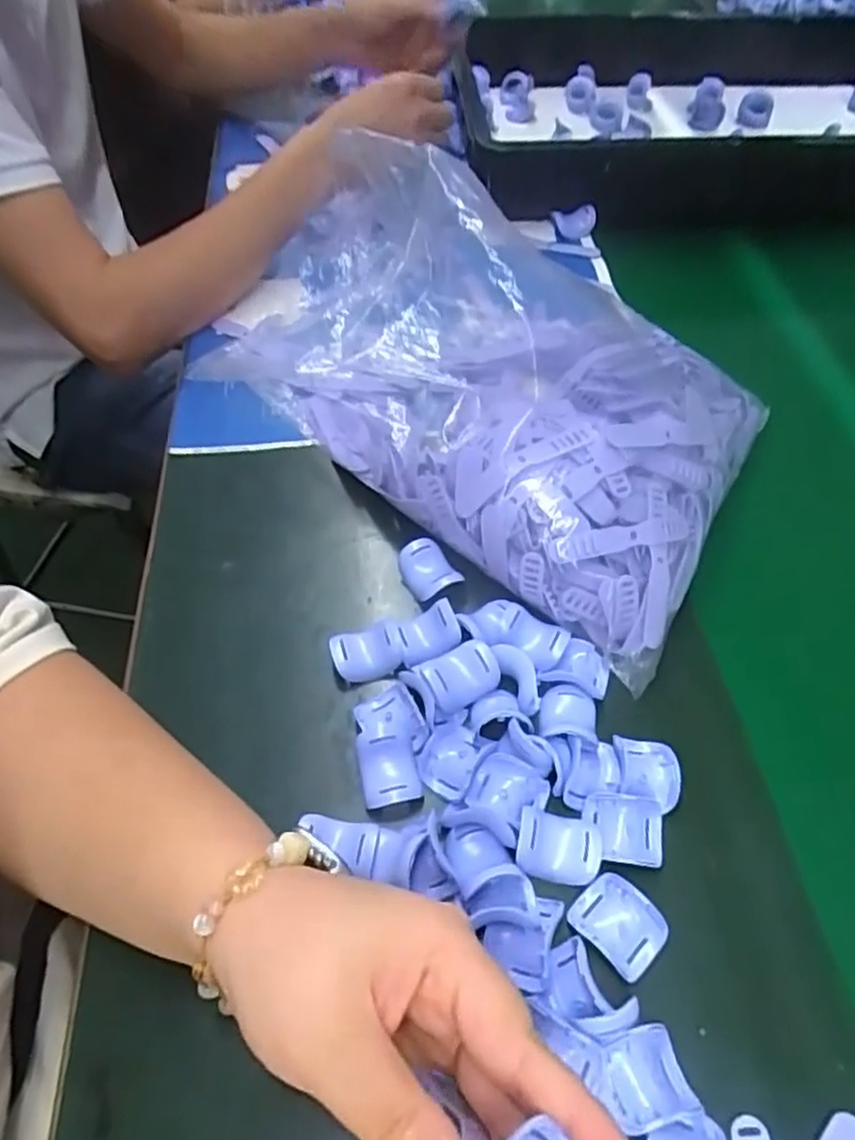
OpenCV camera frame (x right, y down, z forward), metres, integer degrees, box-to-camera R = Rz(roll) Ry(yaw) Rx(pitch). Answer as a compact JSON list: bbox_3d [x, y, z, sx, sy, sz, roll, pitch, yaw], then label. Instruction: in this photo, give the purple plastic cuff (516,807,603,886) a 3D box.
[{"bbox_3d":[0.062,0.129,0.327,0.039,0.012,0.029,11,54,7],"label":"purple plastic cuff"}]

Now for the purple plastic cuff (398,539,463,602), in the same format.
[{"bbox_3d":[-0.001,0.002,0.422,0.027,0.025,0.040,-28,59,-20],"label":"purple plastic cuff"}]

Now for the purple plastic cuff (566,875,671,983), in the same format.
[{"bbox_3d":[0.085,0.157,0.308,0.038,0.016,0.029,39,62,24],"label":"purple plastic cuff"}]

